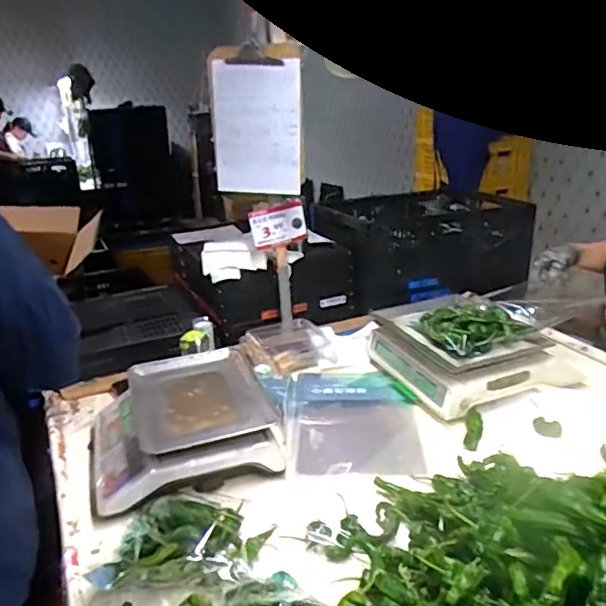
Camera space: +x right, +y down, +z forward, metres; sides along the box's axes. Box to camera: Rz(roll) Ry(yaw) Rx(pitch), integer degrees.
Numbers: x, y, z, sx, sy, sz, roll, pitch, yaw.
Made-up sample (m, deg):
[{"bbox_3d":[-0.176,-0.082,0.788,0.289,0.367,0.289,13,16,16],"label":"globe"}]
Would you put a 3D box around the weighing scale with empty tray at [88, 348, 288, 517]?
[{"bbox_3d":[-0.228,0.216,1.065,0.325,0.100,0.321,-11,21,-20],"label":"weighing scale with empty tray"}]

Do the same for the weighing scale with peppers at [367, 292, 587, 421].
[{"bbox_3d":[0.376,0.071,1.291,0.353,0.167,0.327,-11,21,-19],"label":"weighing scale with peppers"}]

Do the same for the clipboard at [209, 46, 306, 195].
[{"bbox_3d":[-0.102,-0.403,1.293,0.200,0.315,0.023,2,23,5],"label":"clipboard"}]

